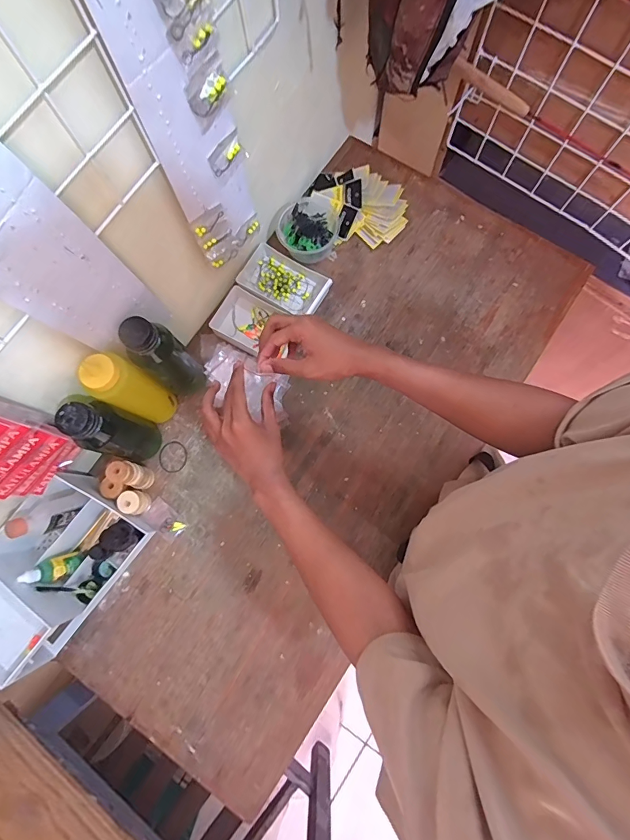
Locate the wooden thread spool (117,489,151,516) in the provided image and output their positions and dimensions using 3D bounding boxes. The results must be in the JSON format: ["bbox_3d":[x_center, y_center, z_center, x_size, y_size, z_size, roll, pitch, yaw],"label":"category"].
[{"bbox_3d":[-0.272,0.124,0.606,0.030,0.045,0.032,0,79,1],"label":"wooden thread spool"}]

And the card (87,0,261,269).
[{"bbox_3d":[-0.119,-0.301,0.399,0.022,0.389,0.103,41,83,9],"label":"card"}]

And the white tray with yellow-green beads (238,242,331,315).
[{"bbox_3d":[-0.055,-0.236,0.678,0.153,0.032,0.080,33,82,7],"label":"white tray with yellow-green beads"}]

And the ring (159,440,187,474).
[{"bbox_3d":[-0.227,0.060,0.645,0.047,0.004,0.050,0,79,1],"label":"ring"}]

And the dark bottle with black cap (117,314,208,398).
[{"bbox_3d":[-0.209,-0.083,0.575,0.062,0.185,0.056,-40,81,-6],"label":"dark bottle with black cap"}]

